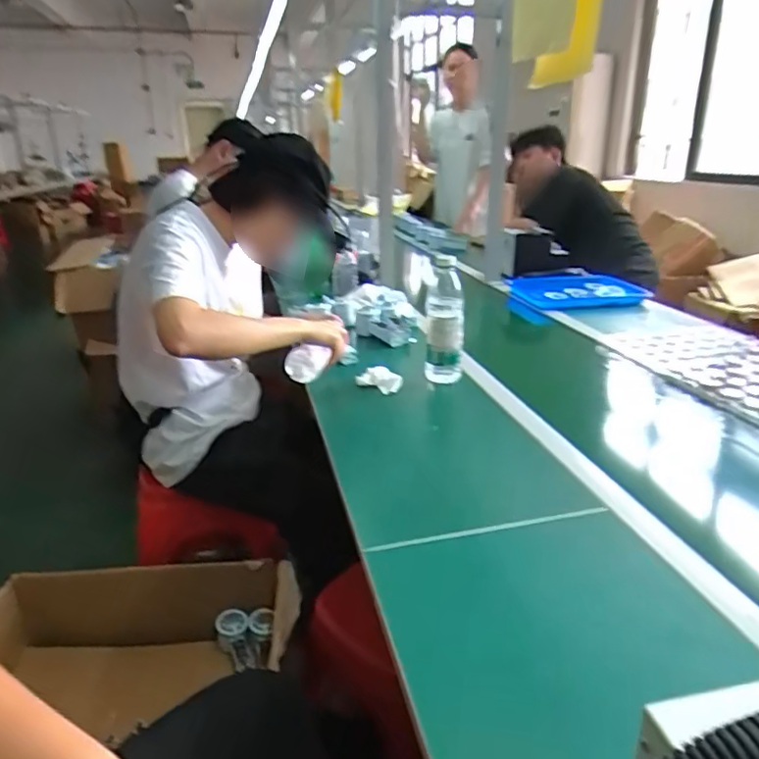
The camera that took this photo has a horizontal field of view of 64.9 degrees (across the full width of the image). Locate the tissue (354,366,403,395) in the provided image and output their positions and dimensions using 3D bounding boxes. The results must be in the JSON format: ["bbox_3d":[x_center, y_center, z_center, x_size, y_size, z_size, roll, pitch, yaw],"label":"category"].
[{"bbox_3d":[0.000,0.006,1.085,0.075,0.037,0.052,19,29,42],"label":"tissue"}]

